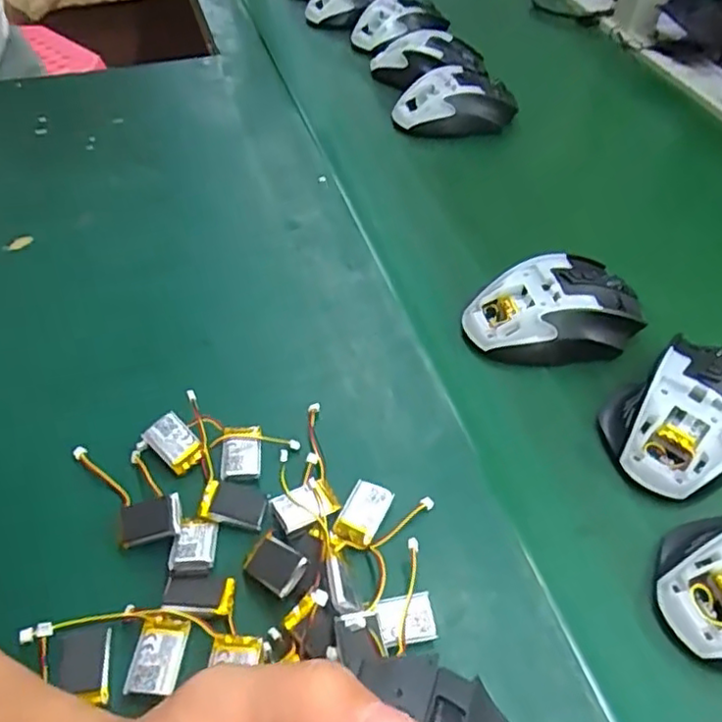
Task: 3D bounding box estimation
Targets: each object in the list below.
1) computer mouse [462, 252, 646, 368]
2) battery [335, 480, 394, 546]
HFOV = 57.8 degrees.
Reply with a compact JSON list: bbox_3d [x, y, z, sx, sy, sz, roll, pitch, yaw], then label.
[{"bbox_3d":[0.124,-0.034,0.422,0.112,0.037,0.069,-11,49,-12],"label":"computer mouse"},{"bbox_3d":[0.001,0.075,0.326,0.020,0.009,0.030,21,50,16],"label":"battery"}]

